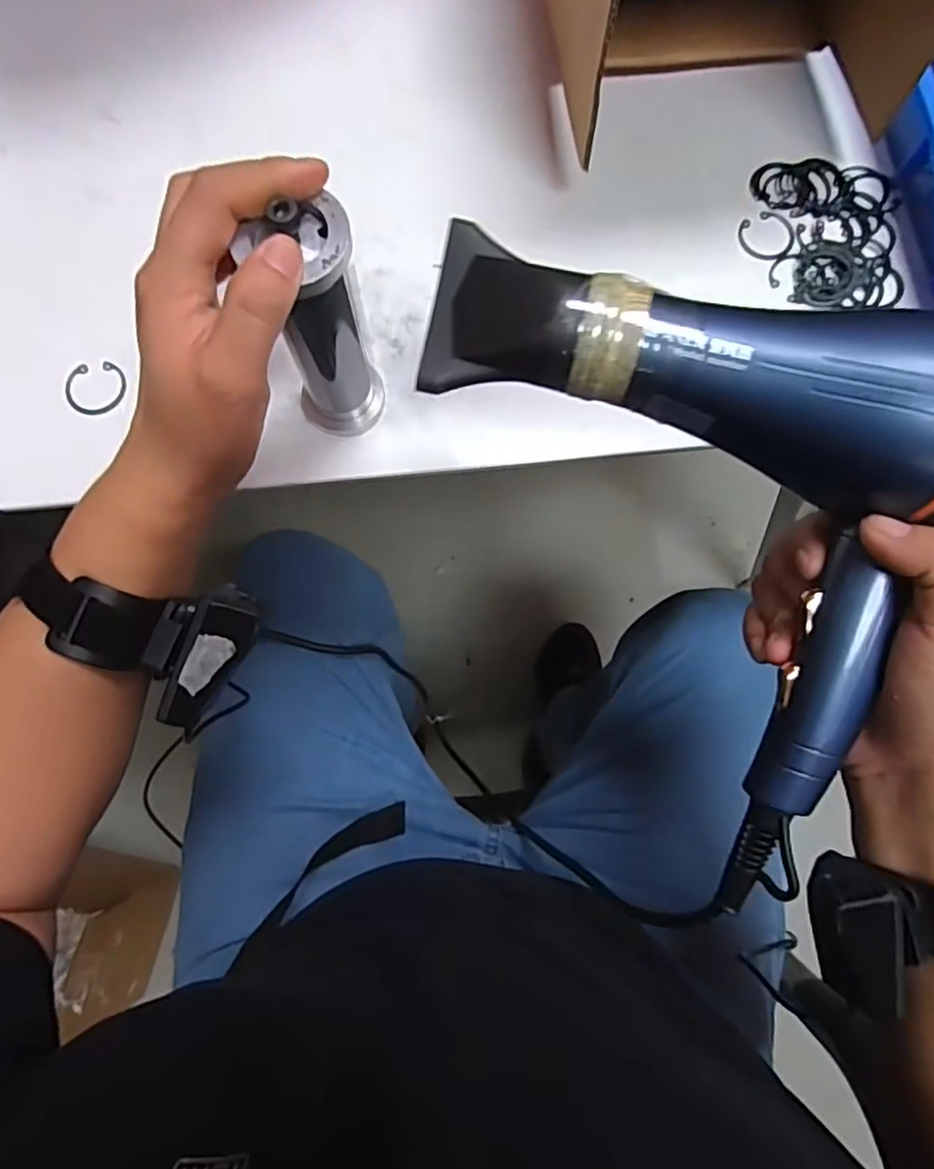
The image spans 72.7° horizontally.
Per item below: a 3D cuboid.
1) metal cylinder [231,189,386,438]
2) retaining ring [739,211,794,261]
[{"bbox_3d":[-0.071,-0.123,0.317,0.052,0.143,0.043,-5,79,-7],"label":"metal cylinder"},{"bbox_3d":[0.195,-0.225,0.409,0.035,0.004,0.035,0,77,0],"label":"retaining ring"}]

